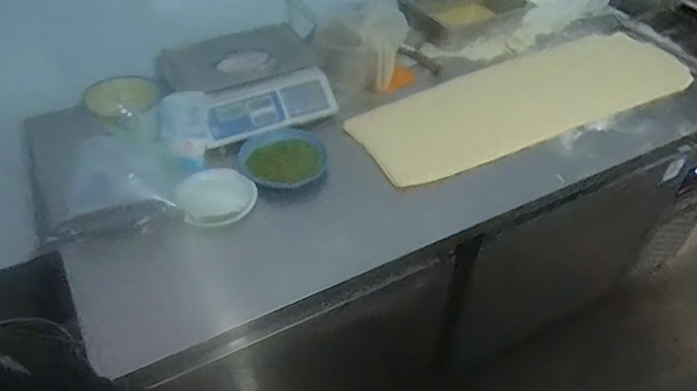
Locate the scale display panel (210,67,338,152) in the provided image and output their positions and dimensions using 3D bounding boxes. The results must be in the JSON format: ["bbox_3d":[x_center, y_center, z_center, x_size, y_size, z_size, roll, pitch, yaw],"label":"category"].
[{"bbox_3d":[-0.181,-0.214,1.355,0.311,0.033,0.129,-20,81,-19],"label":"scale display panel"}]

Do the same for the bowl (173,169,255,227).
[{"bbox_3d":[-0.277,0.001,1.214,0.159,0.054,0.126,-19,47,-21],"label":"bowl"}]

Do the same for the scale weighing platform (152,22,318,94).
[{"bbox_3d":[-0.279,-0.333,1.440,0.358,0.072,0.213,-24,49,-25],"label":"scale weighing platform"}]

